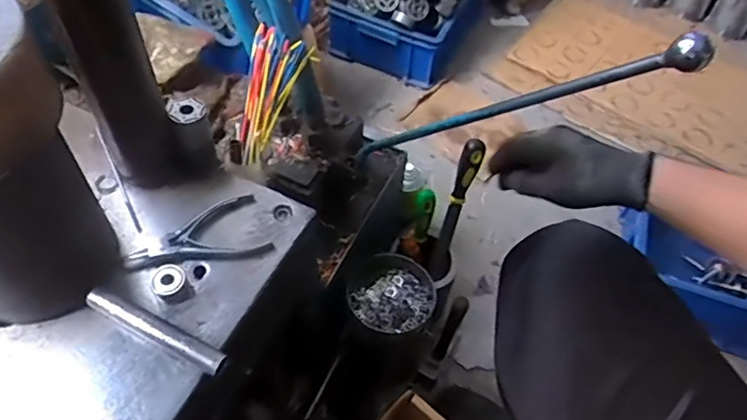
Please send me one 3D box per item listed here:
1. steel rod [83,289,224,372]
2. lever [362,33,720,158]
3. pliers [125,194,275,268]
[{"bbox_3d":[-0.188,0.104,0.494,0.136,0.016,0.019,23,55,14],"label":"steel rod"},{"bbox_3d":[0.116,-0.093,0.566,0.027,0.400,0.028,-49,114,-31],"label":"lever"},{"bbox_3d":[-0.171,0.030,0.560,0.131,0.012,0.074,-21,57,-18],"label":"pliers"}]

